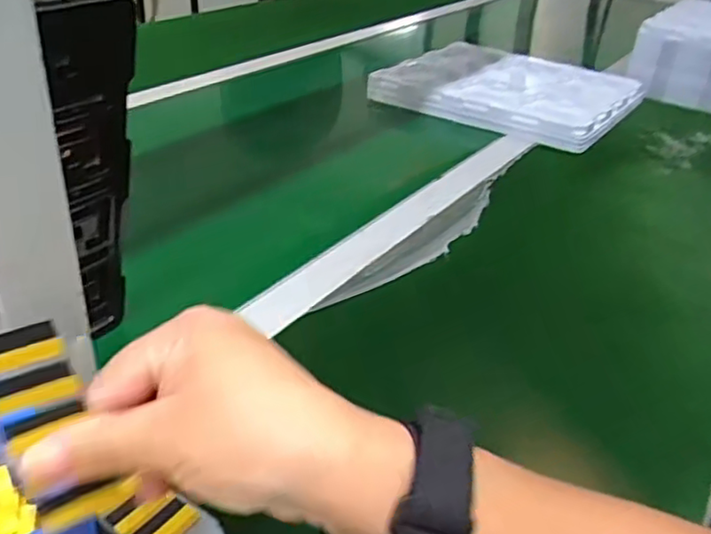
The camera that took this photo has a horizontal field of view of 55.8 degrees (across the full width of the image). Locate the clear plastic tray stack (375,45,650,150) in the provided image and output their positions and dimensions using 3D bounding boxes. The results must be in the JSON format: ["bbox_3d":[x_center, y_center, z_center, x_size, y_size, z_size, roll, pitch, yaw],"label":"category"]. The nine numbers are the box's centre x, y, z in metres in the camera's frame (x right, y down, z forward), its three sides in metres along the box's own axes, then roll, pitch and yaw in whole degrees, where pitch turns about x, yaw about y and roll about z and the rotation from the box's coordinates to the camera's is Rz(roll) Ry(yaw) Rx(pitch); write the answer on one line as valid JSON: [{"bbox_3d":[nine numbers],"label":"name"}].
[{"bbox_3d":[0.209,-0.253,0.932,0.323,0.032,0.290,21,36,24],"label":"clear plastic tray stack"}]

